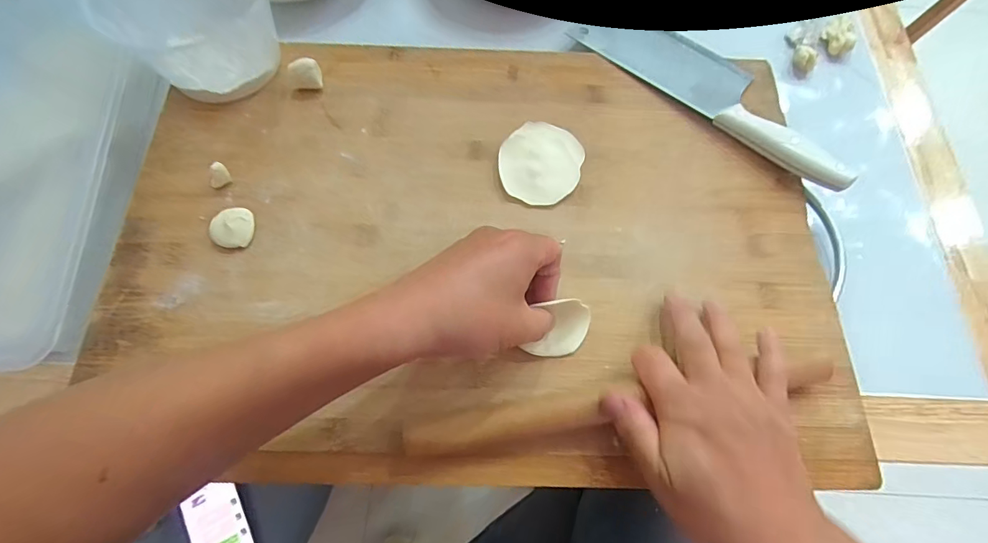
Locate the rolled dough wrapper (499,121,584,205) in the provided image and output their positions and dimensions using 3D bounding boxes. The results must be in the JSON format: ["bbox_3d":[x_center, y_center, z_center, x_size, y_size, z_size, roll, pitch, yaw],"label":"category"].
[{"bbox_3d":[0.041,-0.097,0.404,0.070,0.004,0.080,27,73,5],"label":"rolled dough wrapper"}]

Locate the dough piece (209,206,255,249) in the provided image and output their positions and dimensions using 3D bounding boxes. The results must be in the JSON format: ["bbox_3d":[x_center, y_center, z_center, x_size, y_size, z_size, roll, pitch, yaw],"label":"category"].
[{"bbox_3d":[-0.211,-0.035,0.369,0.030,0.011,0.034,4,69,1],"label":"dough piece"}]

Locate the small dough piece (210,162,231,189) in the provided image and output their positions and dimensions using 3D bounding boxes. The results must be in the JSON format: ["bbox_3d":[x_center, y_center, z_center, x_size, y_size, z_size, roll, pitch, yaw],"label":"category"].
[{"bbox_3d":[-0.231,-0.080,0.381,0.018,0.019,0.009,-40,74,-14],"label":"small dough piece"}]

